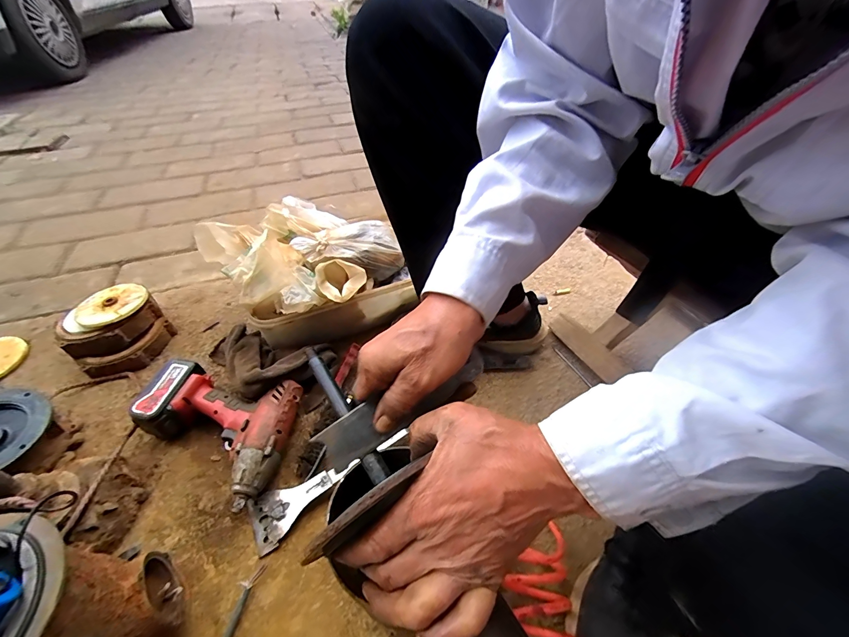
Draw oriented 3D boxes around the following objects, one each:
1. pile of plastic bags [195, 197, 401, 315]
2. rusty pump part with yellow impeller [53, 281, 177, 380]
[{"bbox_3d":[-0.204,-0.119,0.630,0.269,0.113,0.267,31,55,25],"label":"pile of plastic bags"},{"bbox_3d":[-0.529,0.024,0.629,0.118,0.089,0.139,30,55,27],"label":"rusty pump part with yellow impeller"}]

